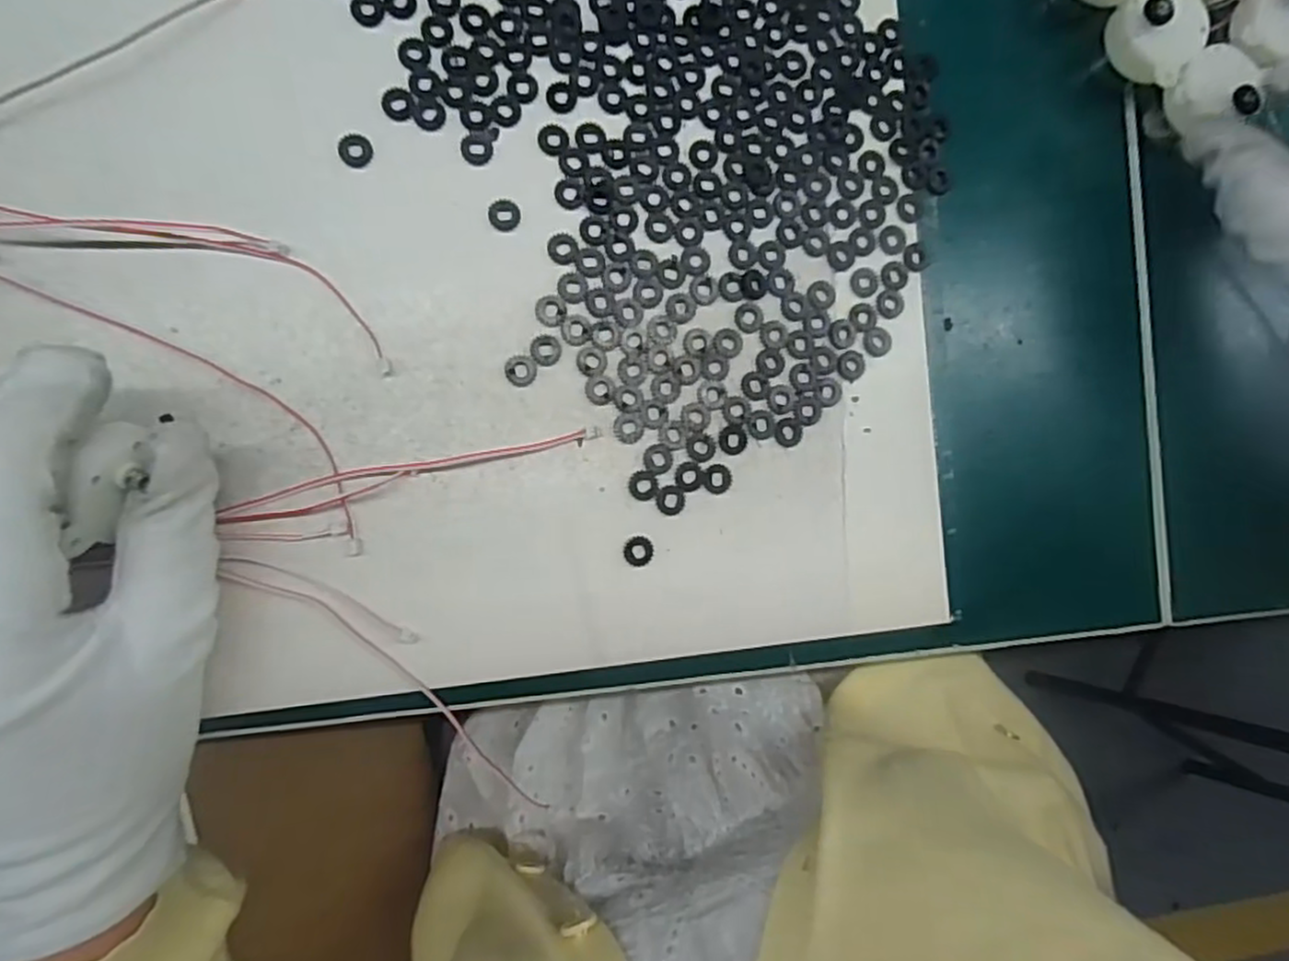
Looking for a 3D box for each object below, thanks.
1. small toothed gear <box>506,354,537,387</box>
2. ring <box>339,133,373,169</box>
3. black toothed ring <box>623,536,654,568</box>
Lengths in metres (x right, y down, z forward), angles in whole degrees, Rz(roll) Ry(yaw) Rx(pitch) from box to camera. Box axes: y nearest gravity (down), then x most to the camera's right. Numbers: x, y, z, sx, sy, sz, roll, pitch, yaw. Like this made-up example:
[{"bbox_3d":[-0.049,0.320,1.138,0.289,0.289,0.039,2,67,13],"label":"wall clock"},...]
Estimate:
[{"bbox_3d":[-0.042,-0.038,0.242,0.011,0.004,0.011,0,90,-9],"label":"small toothed gear"},{"bbox_3d":[-0.095,-0.109,0.234,0.011,0.004,0.011,0,90,-9],"label":"ring"},{"bbox_3d":[-0.002,0.025,0.247,0.011,0.004,0.010,0,90,-9],"label":"black toothed ring"}]

